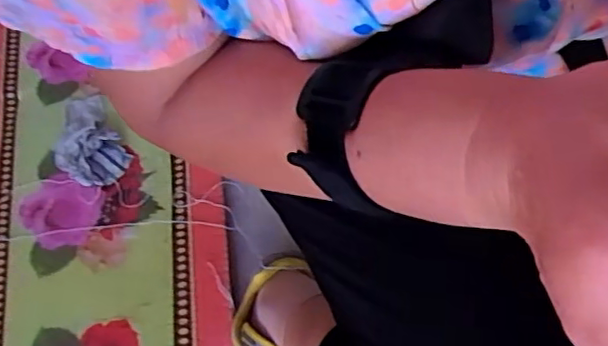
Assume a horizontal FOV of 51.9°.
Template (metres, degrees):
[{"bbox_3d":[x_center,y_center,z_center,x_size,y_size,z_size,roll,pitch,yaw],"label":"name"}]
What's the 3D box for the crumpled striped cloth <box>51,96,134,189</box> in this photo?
[{"bbox_3d":[-0.271,-0.040,0.774,0.077,0.017,0.132,-28,62,-12],"label":"crumpled striped cloth"}]

